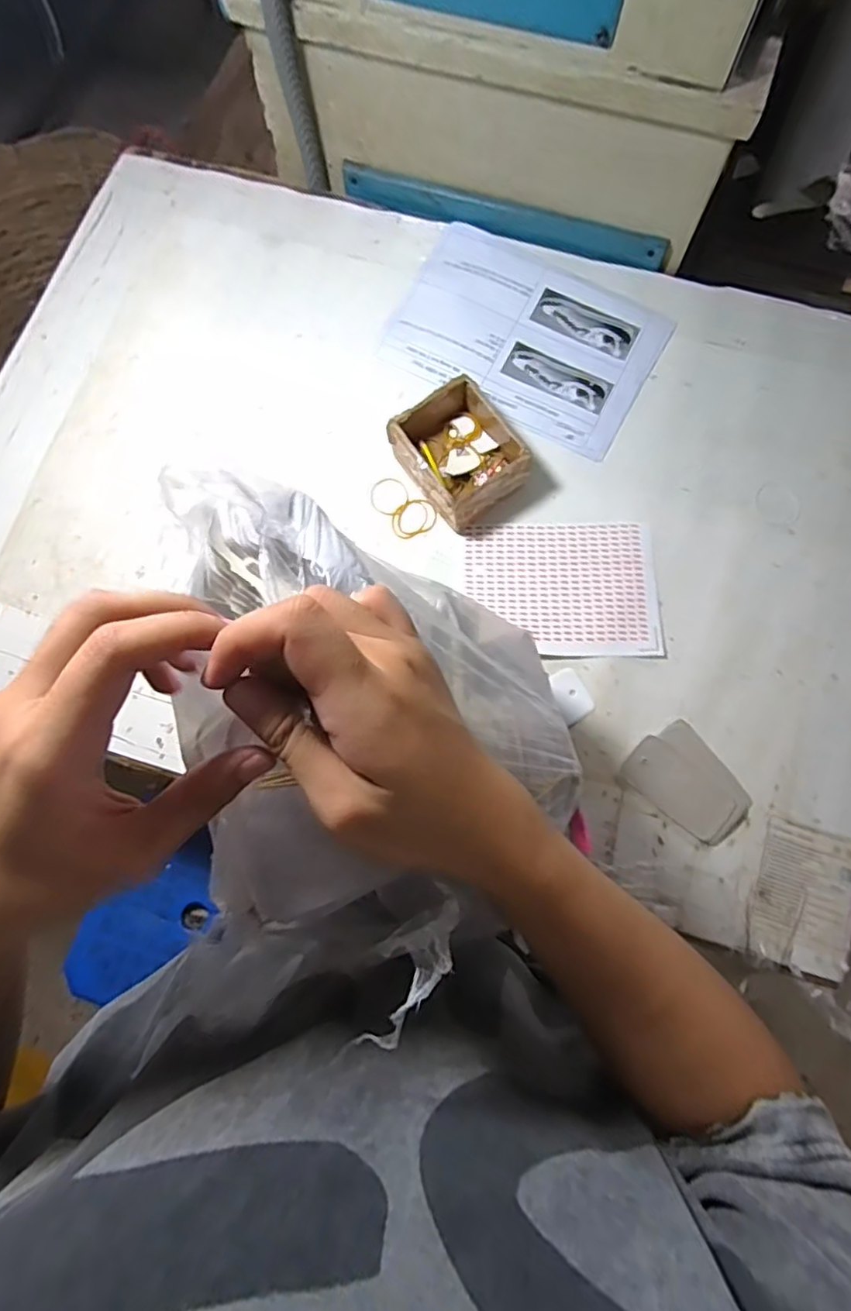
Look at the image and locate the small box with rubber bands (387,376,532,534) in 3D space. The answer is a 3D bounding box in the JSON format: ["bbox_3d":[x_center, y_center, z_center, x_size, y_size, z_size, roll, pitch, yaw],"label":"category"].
[{"bbox_3d":[0.037,-0.210,0.642,0.110,0.057,0.132,-37,78,-8],"label":"small box with rubber bands"}]

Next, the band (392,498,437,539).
[{"bbox_3d":[-0.013,-0.147,0.660,0.051,0.005,0.039,-35,78,-7],"label":"band"}]

